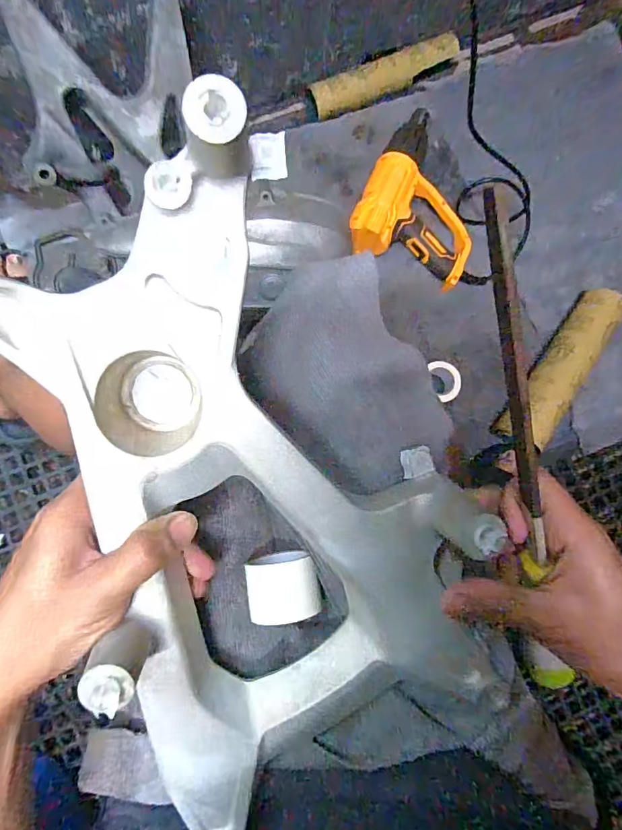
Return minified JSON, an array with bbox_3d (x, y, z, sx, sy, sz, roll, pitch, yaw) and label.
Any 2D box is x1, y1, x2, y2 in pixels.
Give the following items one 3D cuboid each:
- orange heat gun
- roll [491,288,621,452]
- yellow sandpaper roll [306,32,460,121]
[{"bbox_3d":[0.178,-0.360,0.741,0.195,0.071,0.278,14,80,-2],"label":"orange heat gun"},{"bbox_3d":[0.392,-0.072,0.703,0.076,0.064,0.283,35,80,2],"label":"roll"},{"bbox_3d":[0.134,-0.599,0.804,0.286,0.043,0.055,-31,84,-8],"label":"yellow sandpaper roll"}]

